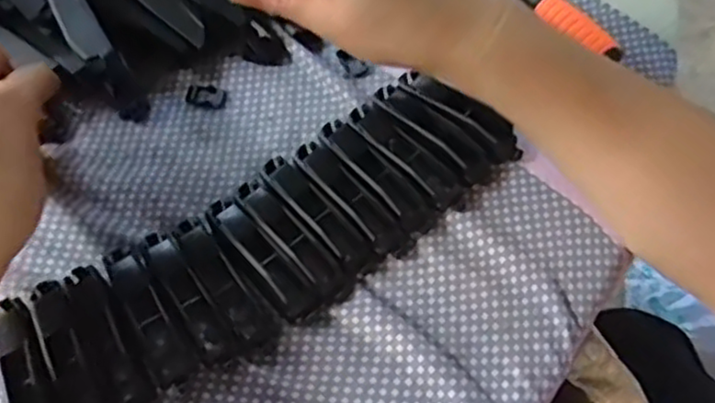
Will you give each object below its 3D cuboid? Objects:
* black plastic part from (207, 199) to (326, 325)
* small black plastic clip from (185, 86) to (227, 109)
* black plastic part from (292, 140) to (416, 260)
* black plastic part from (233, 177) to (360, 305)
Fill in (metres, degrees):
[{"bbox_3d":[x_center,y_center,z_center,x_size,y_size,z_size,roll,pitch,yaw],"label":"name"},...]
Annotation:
[{"bbox_3d":[-0.046,0.026,0.332,0.016,0.017,0.075,-38,68,-16],"label":"black plastic part"},{"bbox_3d":[-0.085,-0.060,0.384,0.022,0.004,0.013,10,63,9],"label":"small black plastic clip"},{"bbox_3d":[-0.005,-0.002,0.347,0.017,0.016,0.076,-41,69,-17],"label":"black plastic part"},{"bbox_3d":[-0.033,0.017,0.338,0.016,0.014,0.077,-40,69,-17],"label":"black plastic part"}]

